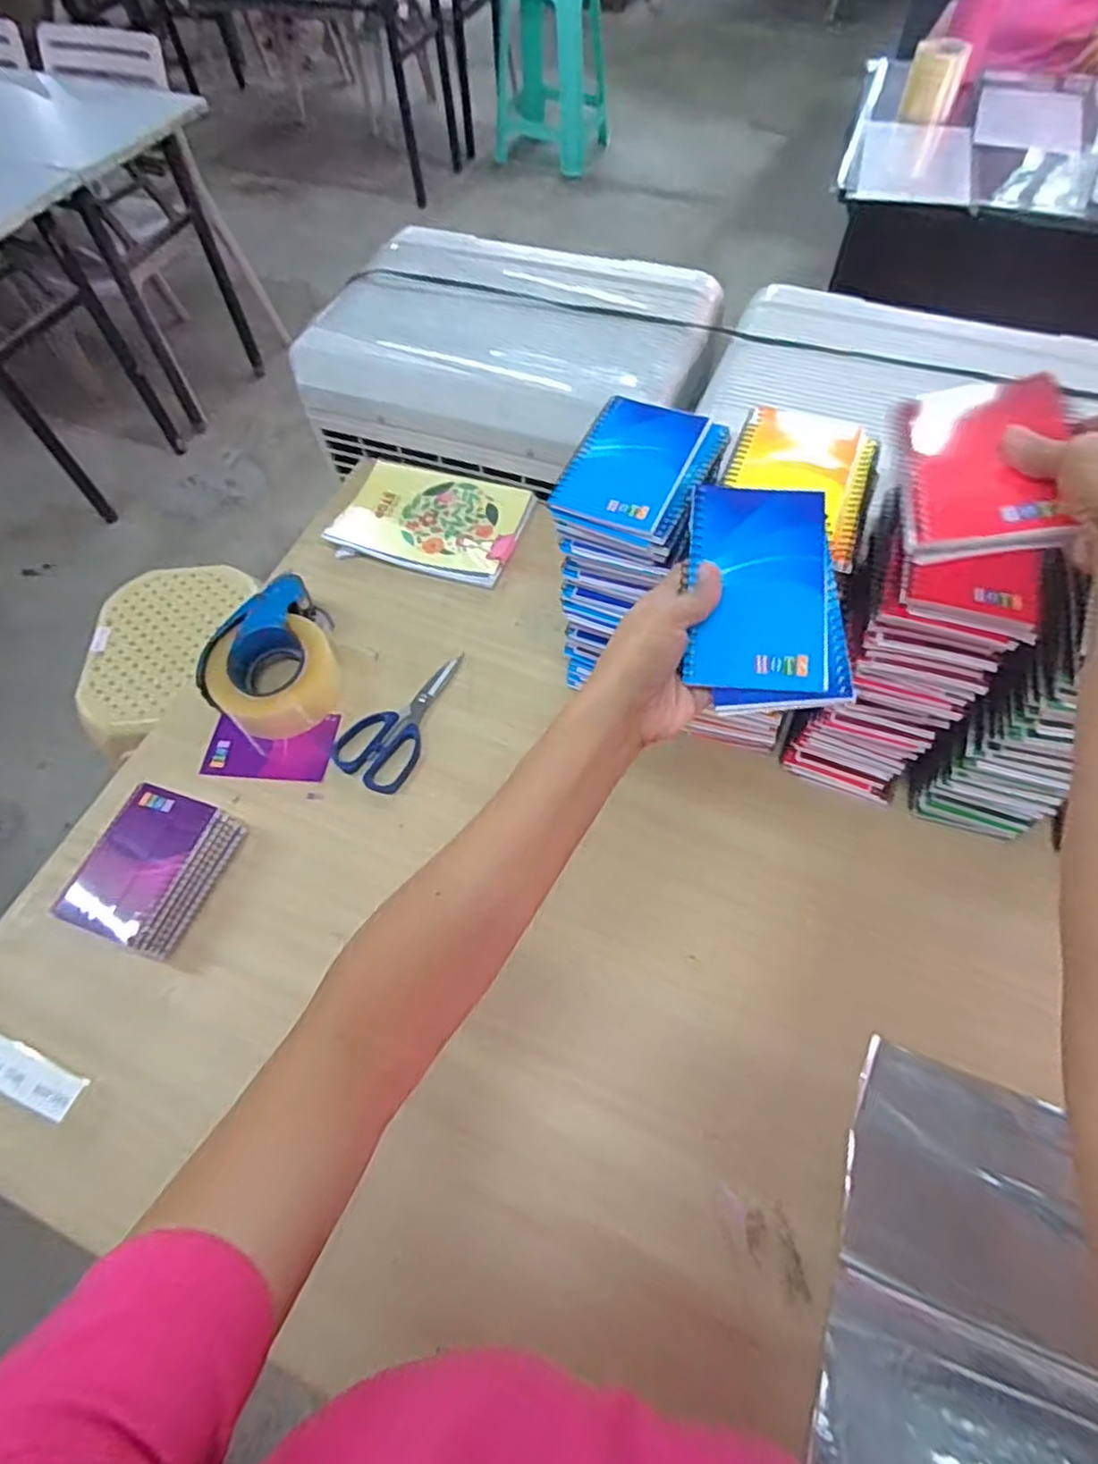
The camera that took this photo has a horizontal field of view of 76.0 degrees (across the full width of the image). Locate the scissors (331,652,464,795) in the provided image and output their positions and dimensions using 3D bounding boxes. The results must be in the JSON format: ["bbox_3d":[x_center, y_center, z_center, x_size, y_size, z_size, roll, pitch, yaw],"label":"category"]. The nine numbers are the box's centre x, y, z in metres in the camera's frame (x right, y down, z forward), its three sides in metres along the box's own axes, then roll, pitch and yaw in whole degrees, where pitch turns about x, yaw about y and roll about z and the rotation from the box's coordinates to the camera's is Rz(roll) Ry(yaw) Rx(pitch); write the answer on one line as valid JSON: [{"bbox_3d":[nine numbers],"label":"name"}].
[{"bbox_3d":[-0.165,-0.020,0.777,0.090,0.007,0.181,19,63,13],"label":"scissors"}]

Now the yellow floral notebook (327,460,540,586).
[{"bbox_3d":[-0.151,-0.280,0.919,0.240,0.013,0.178,16,62,12],"label":"yellow floral notebook"}]

